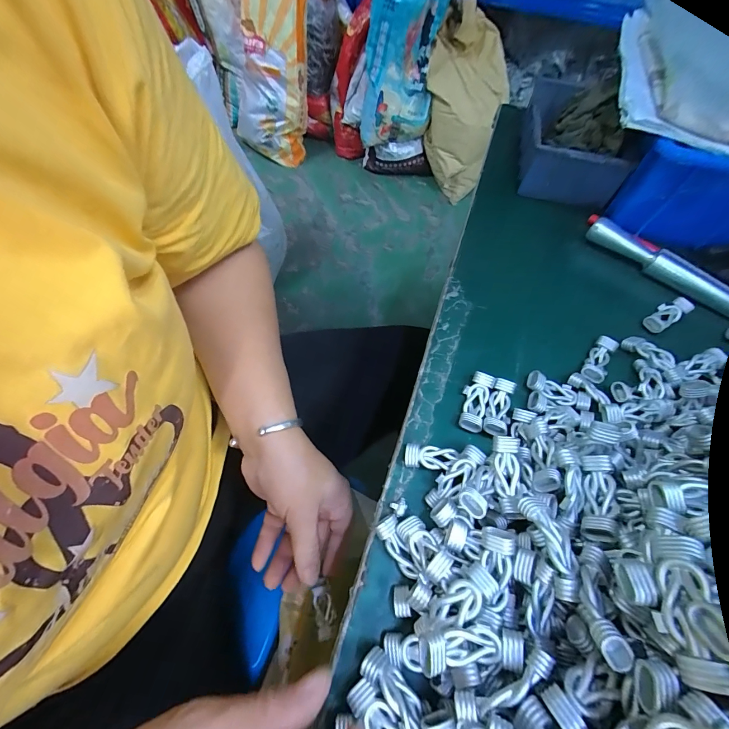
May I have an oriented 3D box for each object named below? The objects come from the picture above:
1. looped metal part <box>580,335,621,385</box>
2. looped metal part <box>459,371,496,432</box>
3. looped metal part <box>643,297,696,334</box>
[{"bbox_3d":[0.181,-0.003,0.268,0.016,0.010,0.041,34,64,15],"label":"looped metal part"},{"bbox_3d":[0.079,0.026,0.248,0.018,0.013,0.041,21,61,9],"label":"looped metal part"},{"bbox_3d":[0.253,-0.042,0.291,0.042,0.012,0.017,-27,65,-18],"label":"looped metal part"}]

